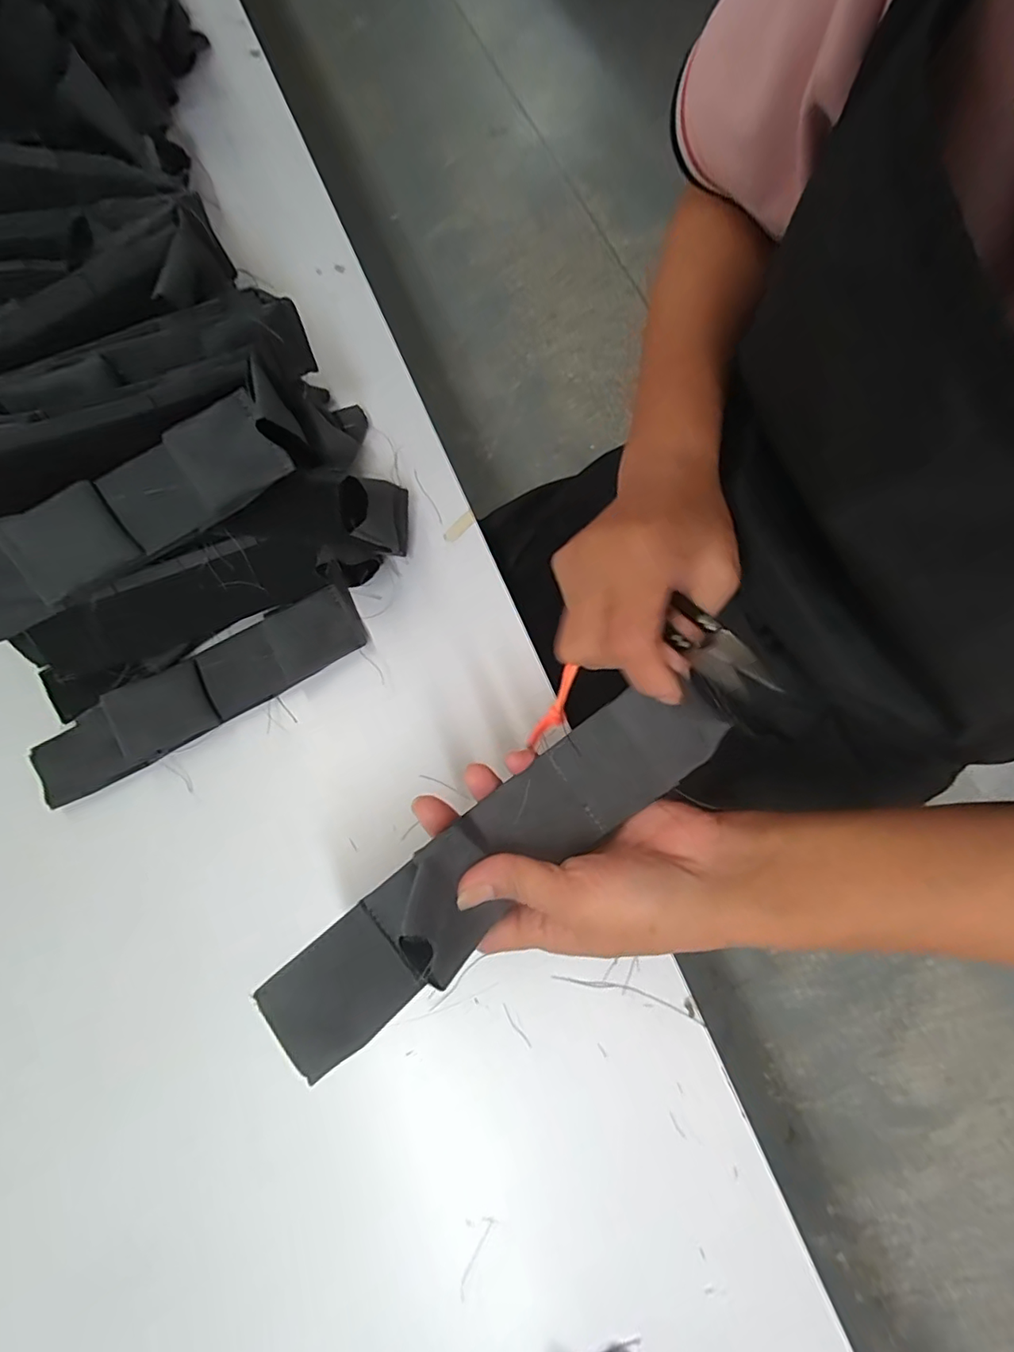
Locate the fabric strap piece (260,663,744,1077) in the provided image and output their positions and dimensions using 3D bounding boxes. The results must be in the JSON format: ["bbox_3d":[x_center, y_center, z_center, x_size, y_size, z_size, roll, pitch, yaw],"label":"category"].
[{"bbox_3d":[-0.004,0.077,0.231,0.209,0.043,0.045,-38,78,-3],"label":"fabric strap piece"}]

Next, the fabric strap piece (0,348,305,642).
[{"bbox_3d":[-0.208,-0.086,0.294,0.211,0.021,0.052,-33,107,-2],"label":"fabric strap piece"}]

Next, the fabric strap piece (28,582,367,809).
[{"bbox_3d":[-0.184,0.009,0.340,0.199,0.016,0.047,-29,89,-10],"label":"fabric strap piece"}]

